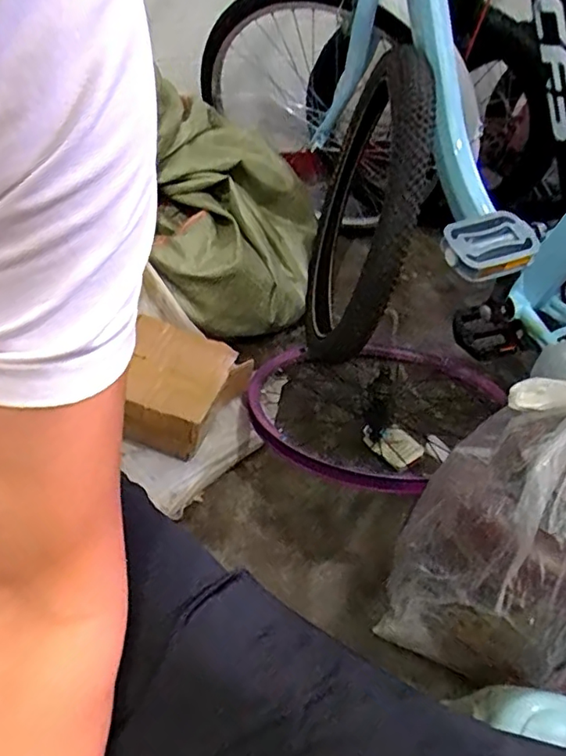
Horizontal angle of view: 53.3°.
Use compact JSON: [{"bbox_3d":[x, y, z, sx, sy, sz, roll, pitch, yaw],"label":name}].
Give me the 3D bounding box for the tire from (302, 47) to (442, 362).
[{"bbox_3d":[0.121,-0.294,0.928,0.048,0.489,0.484,12,62,-8],"label":"tire"}]

